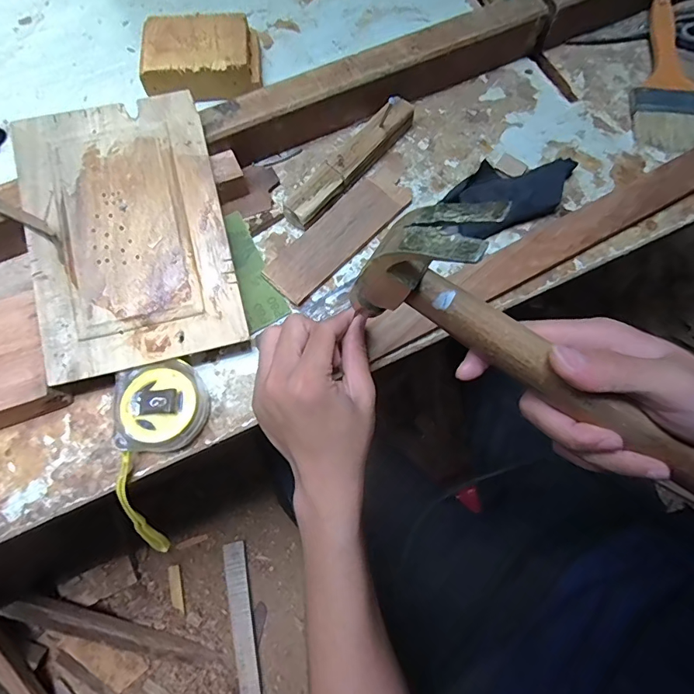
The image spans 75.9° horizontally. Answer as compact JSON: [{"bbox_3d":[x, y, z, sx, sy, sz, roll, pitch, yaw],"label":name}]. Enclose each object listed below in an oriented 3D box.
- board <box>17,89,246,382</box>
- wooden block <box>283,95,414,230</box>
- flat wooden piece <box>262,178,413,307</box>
[{"bbox_3d":[-0.176,-0.095,0.355,0.150,0.010,0.220,-13,81,-5],"label":"board"},{"bbox_3d":[0.005,-0.171,0.413,0.029,0.026,0.161,38,76,13],"label":"wooden block"},{"bbox_3d":[-0.007,-0.101,0.400,0.045,0.010,0.147,42,77,14],"label":"flat wooden piece"}]

